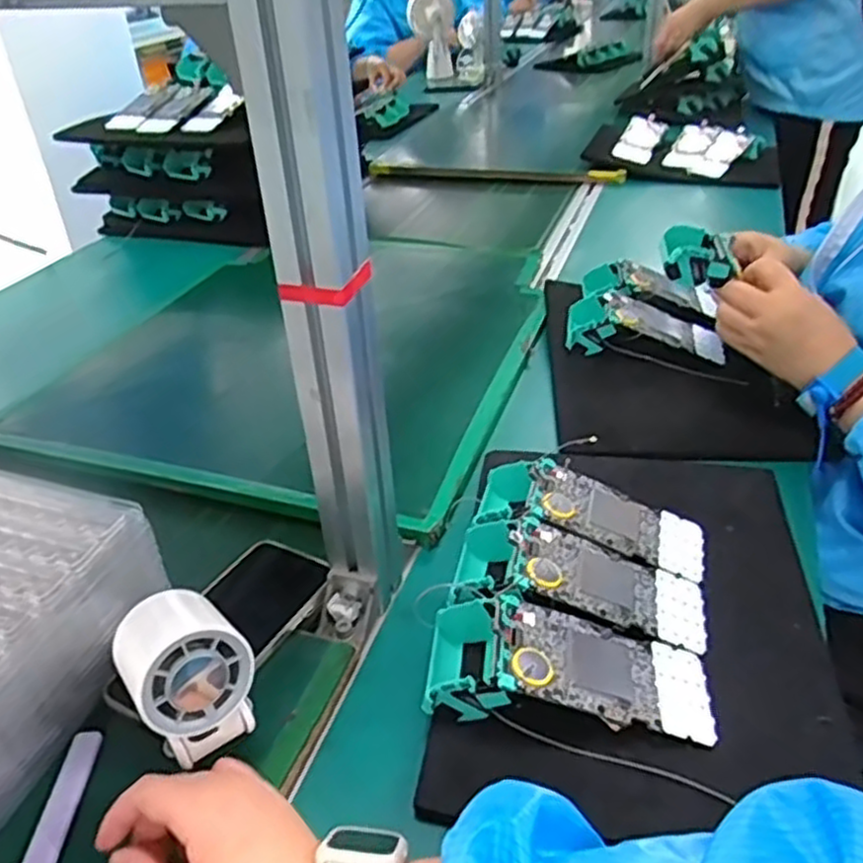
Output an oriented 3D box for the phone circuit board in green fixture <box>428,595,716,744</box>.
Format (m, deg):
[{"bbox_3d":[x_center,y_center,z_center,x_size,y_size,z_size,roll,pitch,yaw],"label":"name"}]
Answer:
[{"bbox_3d":[0.083,0.143,0.461,0.170,0.045,0.073,3,35,9],"label":"phone circuit board in green fixture"}]

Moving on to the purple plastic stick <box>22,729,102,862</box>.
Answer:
[{"bbox_3d":[-0.203,0.212,0.405,0.019,0.012,0.112,-5,35,-2],"label":"purple plastic stick"}]

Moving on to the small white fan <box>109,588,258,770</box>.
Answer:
[{"bbox_3d":[-0.145,0.137,0.431,0.064,0.093,0.091,-26,40,-29],"label":"small white fan"}]

